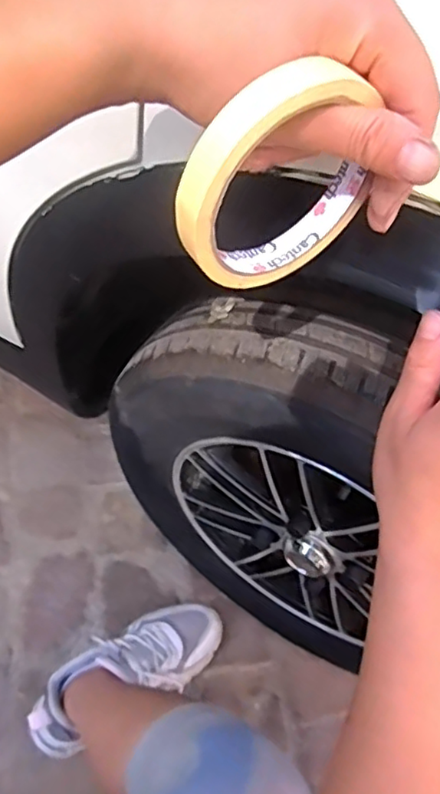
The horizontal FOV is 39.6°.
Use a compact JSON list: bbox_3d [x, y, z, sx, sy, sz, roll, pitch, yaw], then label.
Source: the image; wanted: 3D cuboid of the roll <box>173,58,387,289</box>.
[{"bbox_3d":[0.022,-0.085,0.244,0.090,0.096,0.020,-27,59,-19],"label":"roll"}]

